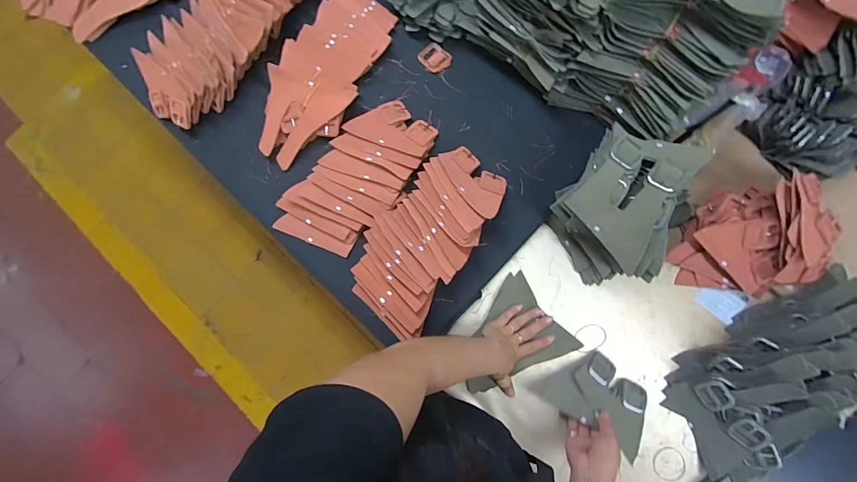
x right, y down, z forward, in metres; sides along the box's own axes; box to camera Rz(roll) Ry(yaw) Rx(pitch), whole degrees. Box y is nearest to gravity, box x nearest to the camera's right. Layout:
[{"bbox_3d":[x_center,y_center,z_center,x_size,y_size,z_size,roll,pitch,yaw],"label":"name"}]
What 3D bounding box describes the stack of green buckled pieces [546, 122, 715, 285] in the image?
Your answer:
[{"bbox_3d":[0.304,-0.048,0.604,0.186,0.165,0.220,19,84,7],"label":"stack of green buckled pieces"}]

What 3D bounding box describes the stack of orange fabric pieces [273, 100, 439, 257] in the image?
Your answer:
[{"bbox_3d":[-0.122,-0.110,0.669,0.157,0.041,0.305,44,87,9],"label":"stack of orange fabric pieces"}]

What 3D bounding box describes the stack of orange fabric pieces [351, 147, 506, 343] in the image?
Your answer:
[{"bbox_3d":[-0.004,-0.012,0.634,0.163,0.080,0.325,33,86,8],"label":"stack of orange fabric pieces"}]

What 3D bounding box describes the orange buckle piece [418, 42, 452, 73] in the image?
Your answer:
[{"bbox_3d":[0.011,-0.346,0.716,0.047,0.006,0.062,-45,81,-3],"label":"orange buckle piece"}]

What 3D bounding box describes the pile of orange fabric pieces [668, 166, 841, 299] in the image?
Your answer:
[{"bbox_3d":[0.530,-0.003,0.620,0.233,0.101,0.175,-9,81,3],"label":"pile of orange fabric pieces"}]

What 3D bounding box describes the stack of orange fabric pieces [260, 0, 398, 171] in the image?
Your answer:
[{"bbox_3d":[-0.198,-0.317,0.704,0.158,0.041,0.362,27,85,8],"label":"stack of orange fabric pieces"}]

